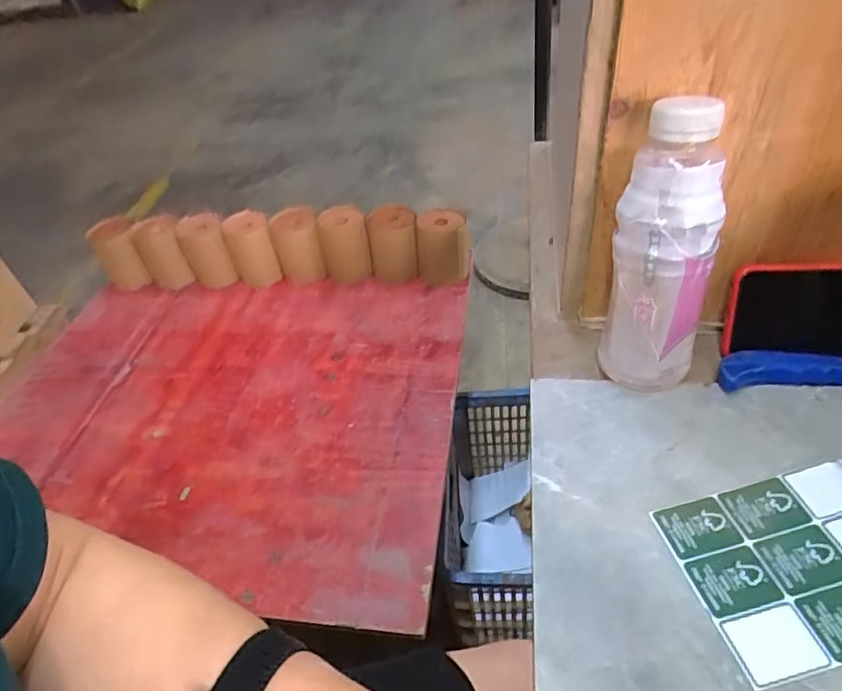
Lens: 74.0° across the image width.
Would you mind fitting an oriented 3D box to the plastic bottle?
[{"bbox_3d":[0.162,-0.057,0.380,0.065,0.193,0.063,10,46,18],"label":"plastic bottle"}]

